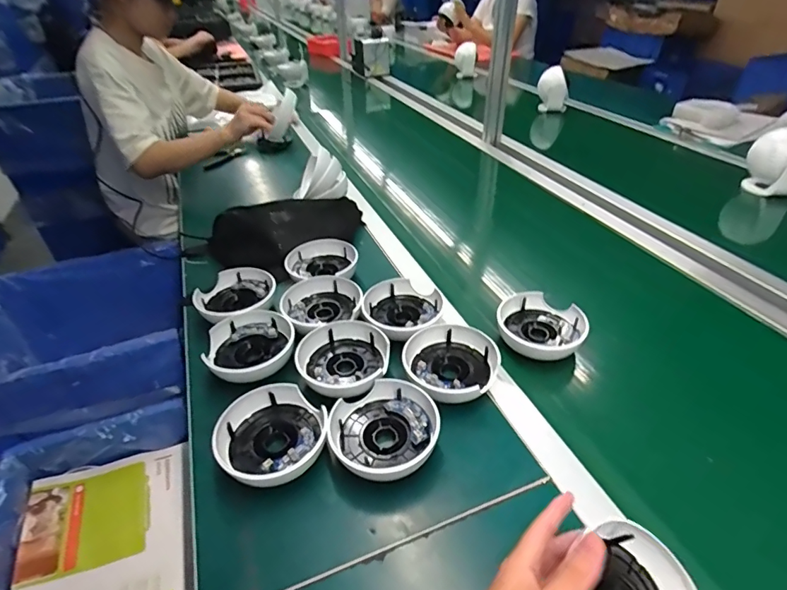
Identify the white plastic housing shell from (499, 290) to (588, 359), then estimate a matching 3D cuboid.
[{"bbox_3d":[0.208,0.042,0.636,0.114,0.034,0.108,15,40,21],"label":"white plastic housing shell"}]

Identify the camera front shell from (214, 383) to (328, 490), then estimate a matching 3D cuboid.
[{"bbox_3d":[-0.132,0.156,0.493,0.114,0.041,0.112,-1,37,1],"label":"camera front shell"}]

